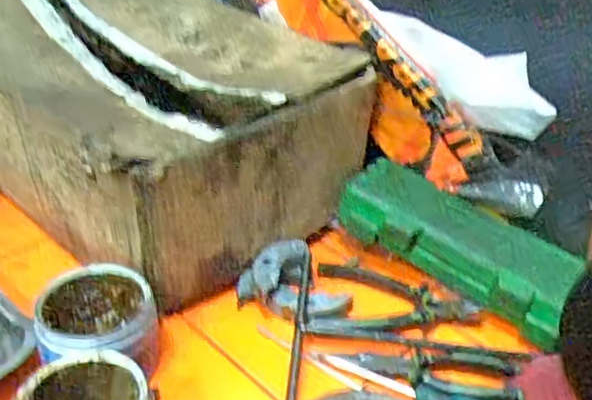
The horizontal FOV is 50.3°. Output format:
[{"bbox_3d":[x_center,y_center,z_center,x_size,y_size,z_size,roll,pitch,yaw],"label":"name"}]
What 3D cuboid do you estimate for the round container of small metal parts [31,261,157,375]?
[{"bbox_3d":[-0.179,0.119,0.568,0.098,0.073,0.094,-7,35,-17],"label":"round container of small metal parts"}]

